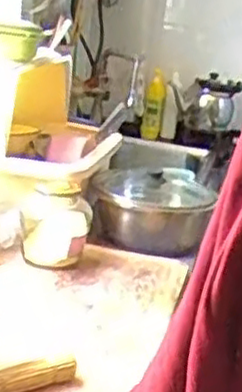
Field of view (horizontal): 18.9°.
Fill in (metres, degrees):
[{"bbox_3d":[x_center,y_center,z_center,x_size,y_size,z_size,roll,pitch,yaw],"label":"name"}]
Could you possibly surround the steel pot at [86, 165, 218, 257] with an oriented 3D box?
[{"bbox_3d":[0.065,0.023,1.533,0.250,0.117,0.312,10,17,6],"label":"steel pot"}]

